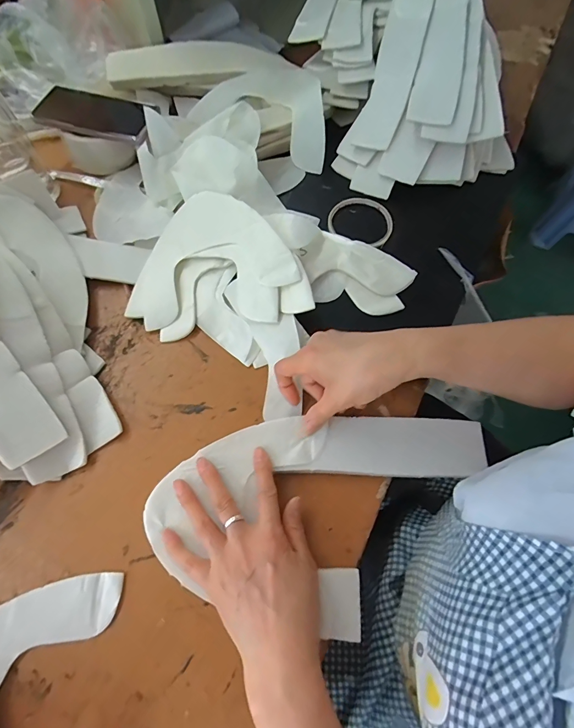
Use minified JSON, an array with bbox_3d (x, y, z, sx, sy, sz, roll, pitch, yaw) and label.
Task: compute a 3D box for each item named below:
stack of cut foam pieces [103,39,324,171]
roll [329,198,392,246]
[{"bbox_3d":[-0.078,-0.425,0.565,0.343,0.056,0.156,25,68,9],"label":"stack of cut foam pieces"},{"bbox_3d":[0.101,-0.193,0.499,0.085,0.010,0.077,22,67,8],"label":"roll"}]

